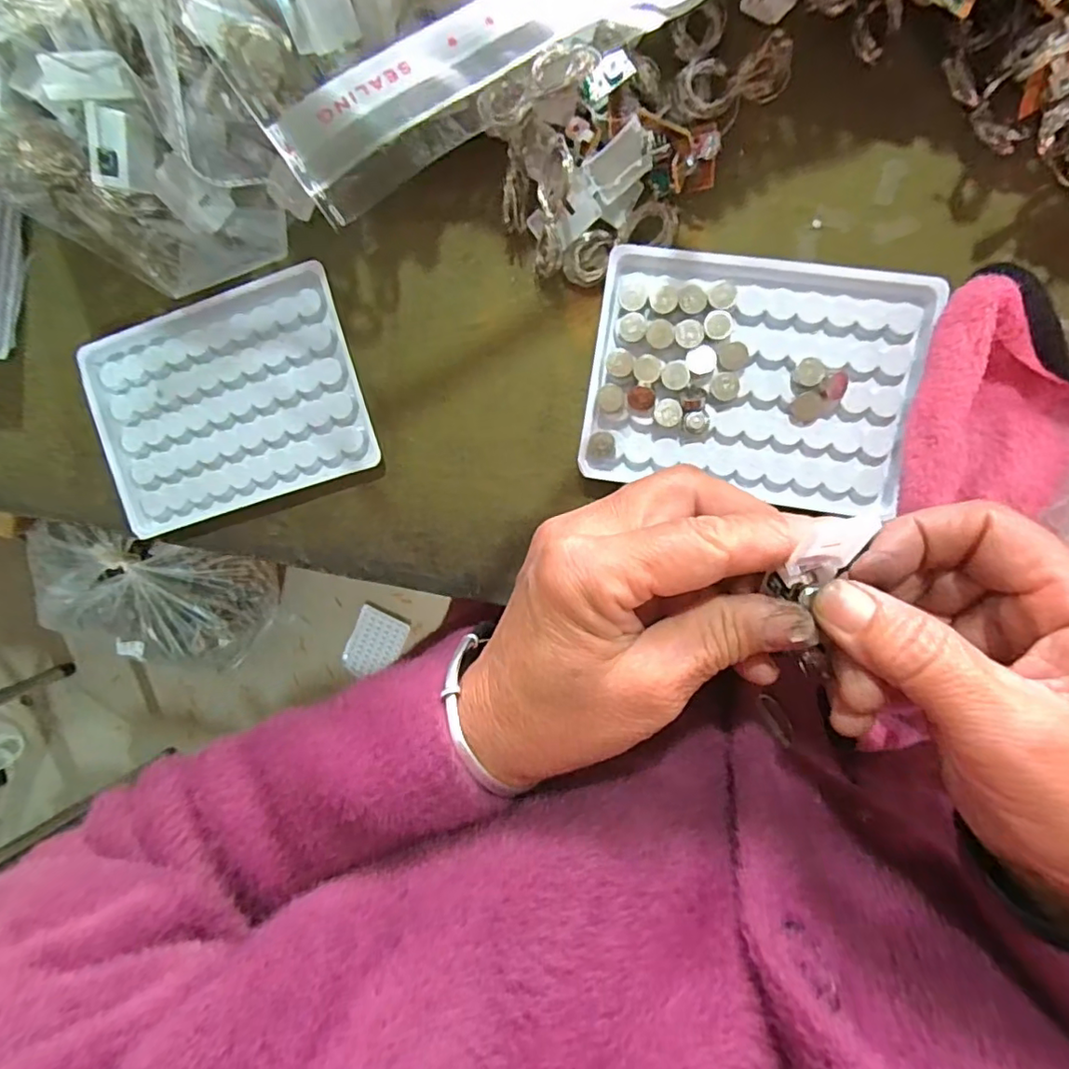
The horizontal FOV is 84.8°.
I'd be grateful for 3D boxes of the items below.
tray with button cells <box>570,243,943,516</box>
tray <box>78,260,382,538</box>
[{"bbox_3d":[0.088,-0.062,0.236,0.128,0.015,0.092,9,98,6],"label":"tray with button cells"},{"bbox_3d":[-0.141,-0.061,0.273,0.126,0.016,0.092,-16,95,8],"label":"tray"}]

